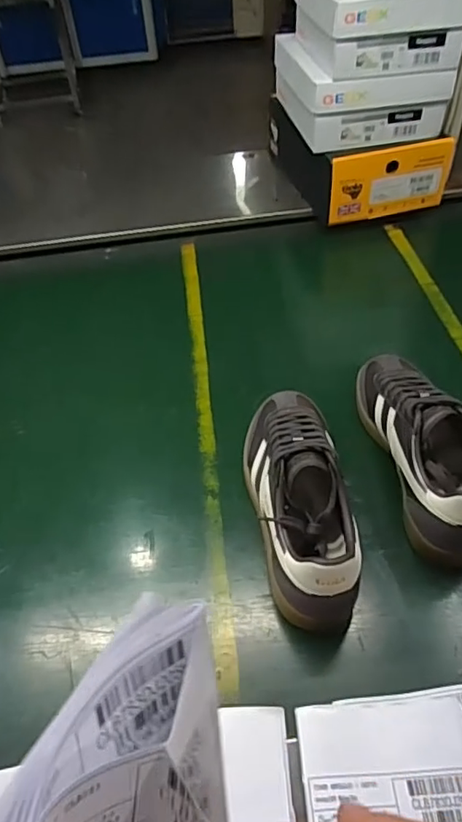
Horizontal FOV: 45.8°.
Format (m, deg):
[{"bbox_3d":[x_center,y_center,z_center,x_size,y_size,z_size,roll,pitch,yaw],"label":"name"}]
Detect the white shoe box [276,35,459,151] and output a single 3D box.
[{"bbox_3d":[0.200,-0.524,0.880,0.207,0.096,0.236,-9,48,-4],"label":"white shoe box"}]

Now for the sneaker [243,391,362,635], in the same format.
[{"bbox_3d":[0.061,0.071,0.527,0.088,0.098,0.253,-4,48,1],"label":"sneaker"}]

